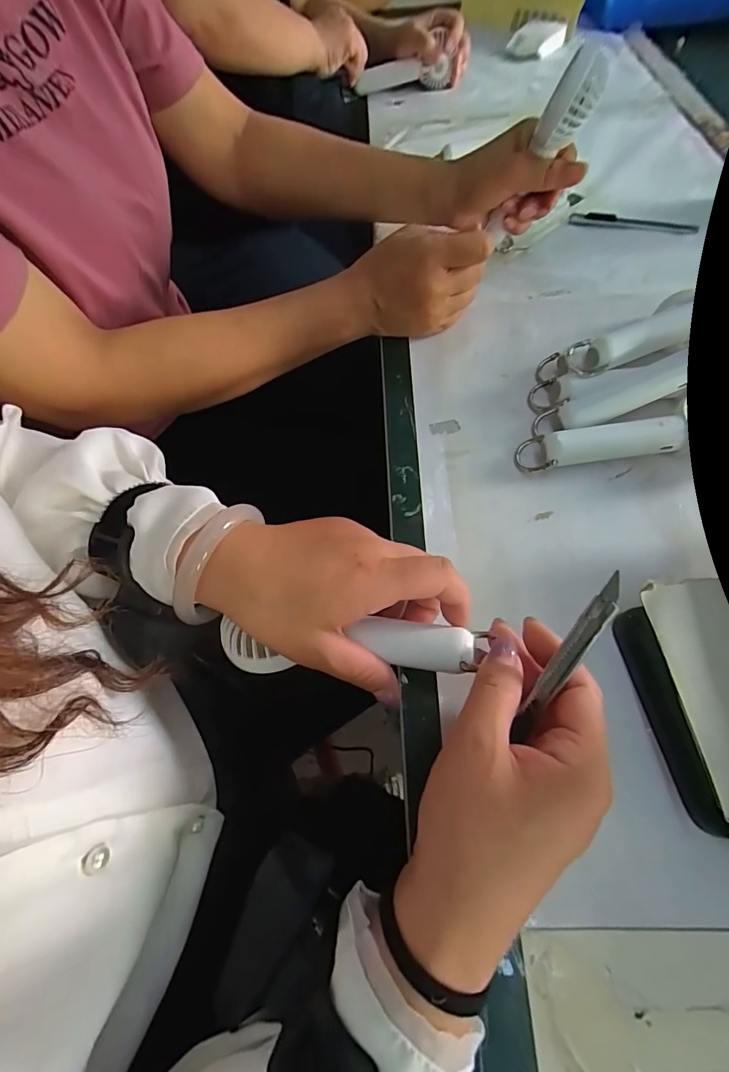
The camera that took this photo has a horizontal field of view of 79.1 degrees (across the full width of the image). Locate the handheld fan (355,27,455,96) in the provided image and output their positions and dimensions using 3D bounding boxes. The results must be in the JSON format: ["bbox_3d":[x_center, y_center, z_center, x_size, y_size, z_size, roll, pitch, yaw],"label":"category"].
[{"bbox_3d":[0.054,-0.638,0.602,0.129,0.058,0.032,-1,62,3],"label":"handheld fan"}]

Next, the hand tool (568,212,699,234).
[{"bbox_3d":[0.275,-0.321,0.452,0.123,0.007,0.018,11,64,9],"label":"hand tool"}]

